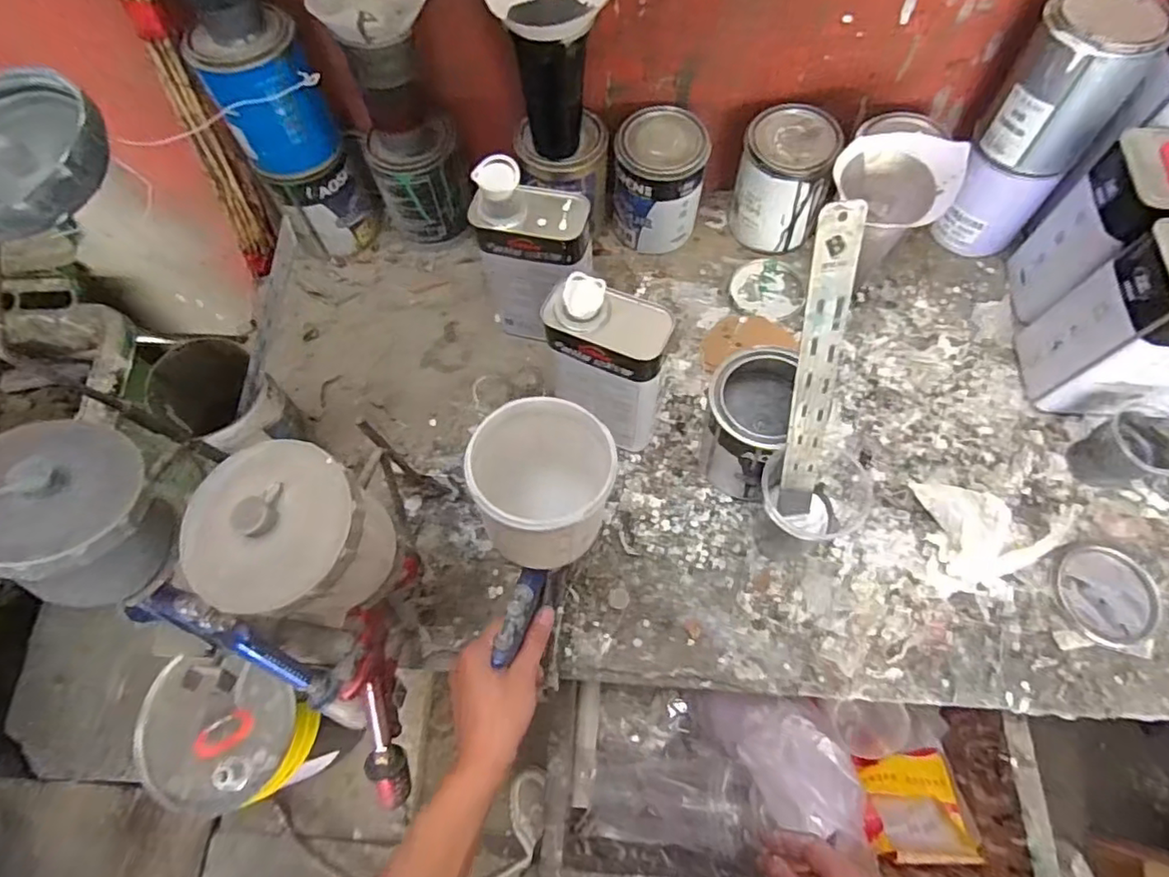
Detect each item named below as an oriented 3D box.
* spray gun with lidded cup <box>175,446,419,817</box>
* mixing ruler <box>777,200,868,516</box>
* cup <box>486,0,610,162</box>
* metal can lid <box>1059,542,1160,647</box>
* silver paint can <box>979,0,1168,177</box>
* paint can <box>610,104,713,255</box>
[{"bbox_3d":[-0.187,0.154,0.479,0.100,0.372,0.150,6,45,5],"label":"spray gun with lidded cup"},{"bbox_3d":[0.182,-0.043,0.472,0.031,0.277,0.007,-6,38,1],"label":"mixing ruler"},{"bbox_3d":[-0.030,-0.392,0.615,0.112,0.171,0.099,14,69,8],"label":"cup"},{"bbox_3d":[0.515,0.155,0.590,0.089,0.008,0.093,-1,67,2],"label":"metal can lid"},{"bbox_3d":[0.486,-0.355,0.607,0.107,0.137,0.098,38,74,16],"label":"silver paint can"},{"bbox_3d":[0.091,-0.312,0.737,0.105,0.140,0.101,-1,67,2],"label":"paint can"}]

